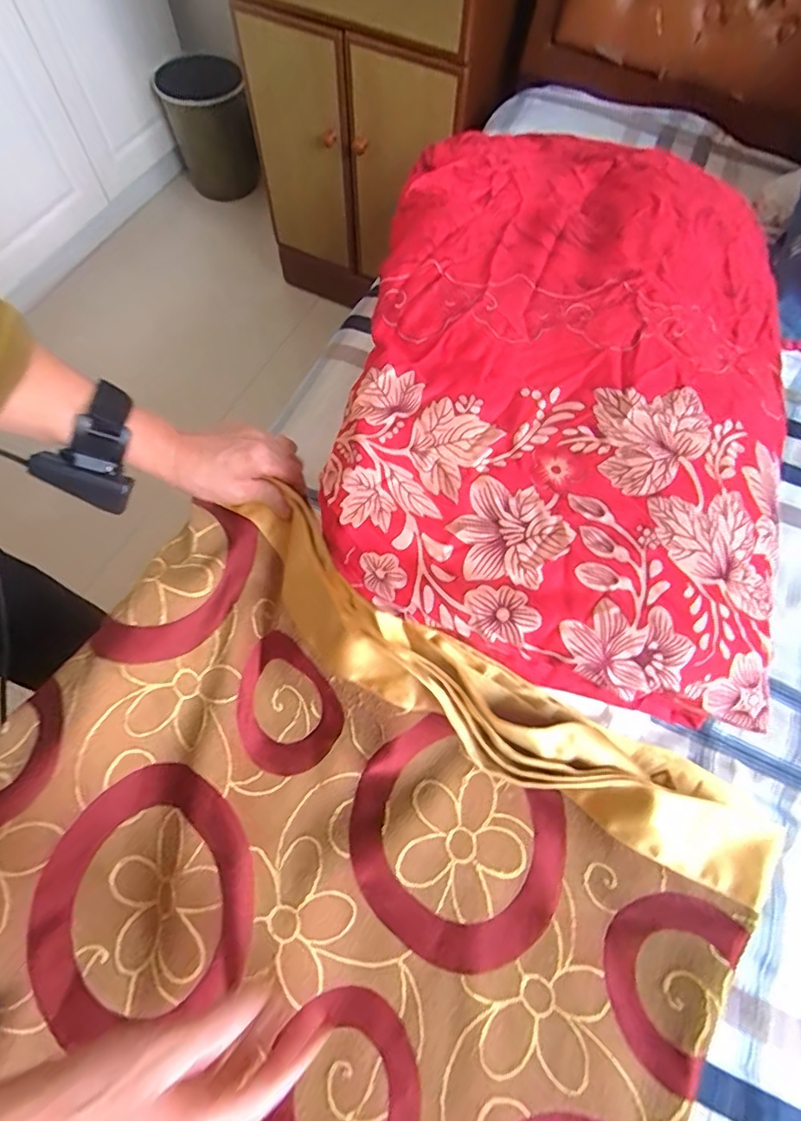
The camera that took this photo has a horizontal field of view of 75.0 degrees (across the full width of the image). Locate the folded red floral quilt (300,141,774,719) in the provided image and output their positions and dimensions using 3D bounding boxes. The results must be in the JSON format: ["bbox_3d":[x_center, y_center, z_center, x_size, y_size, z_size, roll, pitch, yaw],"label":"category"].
[{"bbox_3d":[0.133,-0.158,0.440,0.326,0.093,0.513,12,67,3],"label":"folded red floral quilt"}]

